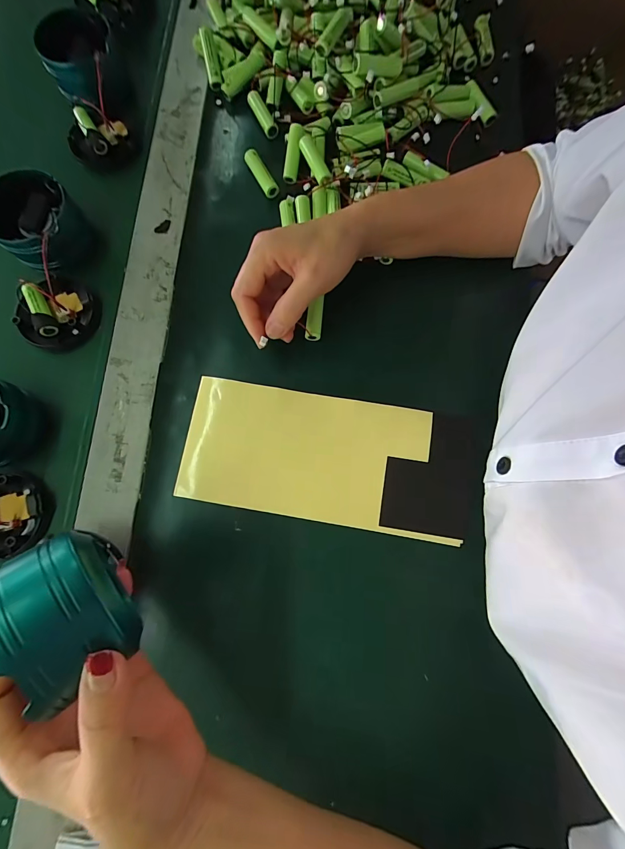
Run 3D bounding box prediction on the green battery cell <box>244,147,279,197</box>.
[{"bbox_3d":[-0.053,-0.253,0.348,0.012,0.014,0.054,-30,80,-6],"label":"green battery cell"}]

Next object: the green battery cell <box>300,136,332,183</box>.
[{"bbox_3d":[0.003,-0.256,0.335,0.014,0.014,0.051,-25,79,-5],"label":"green battery cell"}]

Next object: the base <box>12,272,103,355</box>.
[{"bbox_3d":[-0.236,-0.104,0.314,0.062,0.024,0.067,6,78,1],"label":"base"}]

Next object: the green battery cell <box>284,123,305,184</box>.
[{"bbox_3d":[-0.020,-0.271,0.348,0.017,0.017,0.050,10,105,3],"label":"green battery cell"}]

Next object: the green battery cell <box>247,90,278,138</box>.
[{"bbox_3d":[-0.052,-0.326,0.363,0.012,0.017,0.056,-26,80,-4],"label":"green battery cell"}]

